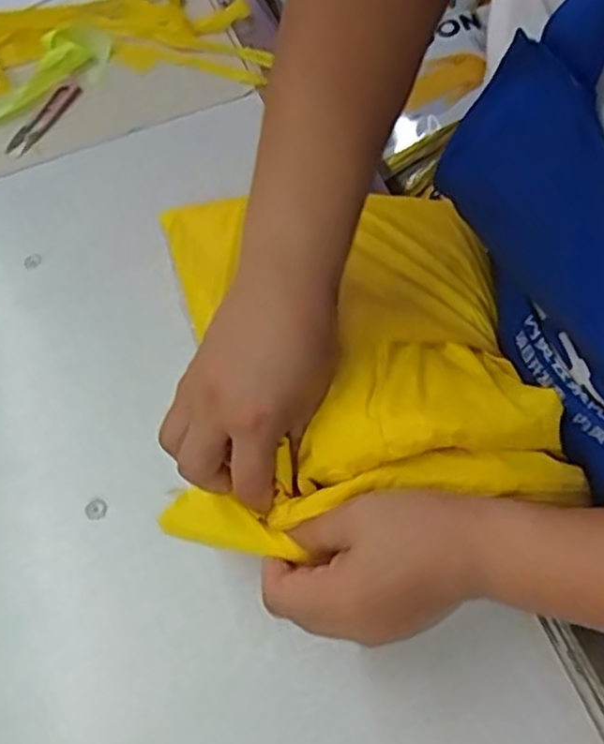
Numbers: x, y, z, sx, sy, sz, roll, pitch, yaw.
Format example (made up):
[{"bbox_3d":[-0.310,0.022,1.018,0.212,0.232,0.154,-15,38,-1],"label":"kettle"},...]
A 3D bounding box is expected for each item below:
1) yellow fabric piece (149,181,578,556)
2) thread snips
[{"bbox_3d":[0.018,-0.039,0.453,0.223,0.078,0.281,-10,61,-1],"label":"yellow fabric piece"},{"bbox_3d":[-0.250,-0.247,0.705,0.026,0.006,0.098,23,65,16],"label":"thread snips"}]

